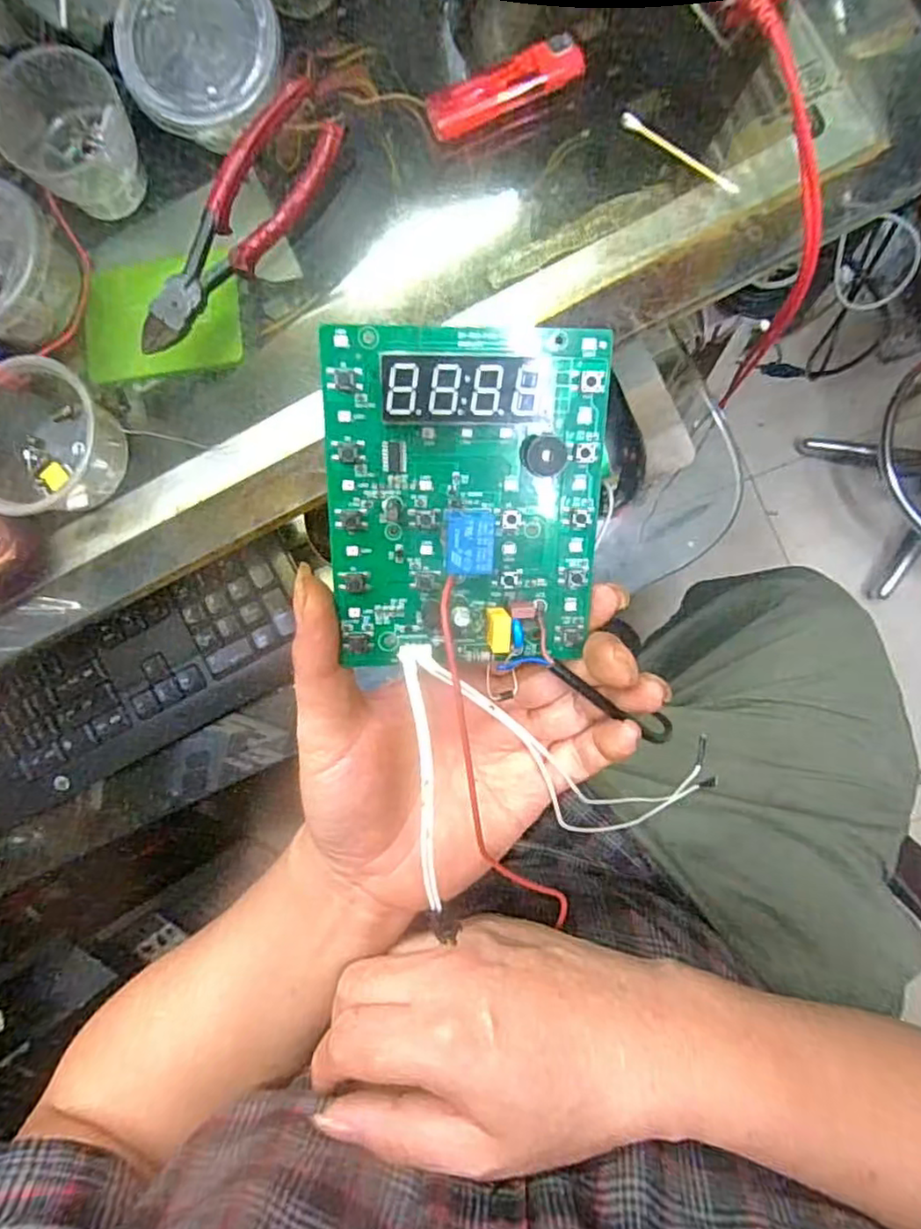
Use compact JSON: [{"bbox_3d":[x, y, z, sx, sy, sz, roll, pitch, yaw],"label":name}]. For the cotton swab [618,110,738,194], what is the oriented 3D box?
[{"bbox_3d":[0.108,-0.227,0.308,0.069,0.005,0.006,38,93,8],"label":"cotton swab"}]

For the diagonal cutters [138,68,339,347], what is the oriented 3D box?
[{"bbox_3d":[-0.118,-0.203,0.327,0.043,0.013,0.151,41,94,7],"label":"diagonal cutters"}]

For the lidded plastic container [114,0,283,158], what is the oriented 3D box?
[{"bbox_3d":[-0.127,-0.281,0.321,0.072,0.042,0.075,28,105,-8],"label":"lidded plastic container"}]

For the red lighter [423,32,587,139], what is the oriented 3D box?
[{"bbox_3d":[0.022,-0.265,0.316,0.078,0.009,0.020,-18,86,7],"label":"red lighter"}]

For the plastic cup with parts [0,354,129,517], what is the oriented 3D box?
[{"bbox_3d":[-0.221,-0.091,0.326,0.072,0.047,0.076,0,88,8],"label":"plastic cup with parts"}]

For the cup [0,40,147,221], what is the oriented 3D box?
[{"bbox_3d":[-0.201,-0.250,0.323,0.061,0.050,0.058,0,88,8],"label":"cup"}]

